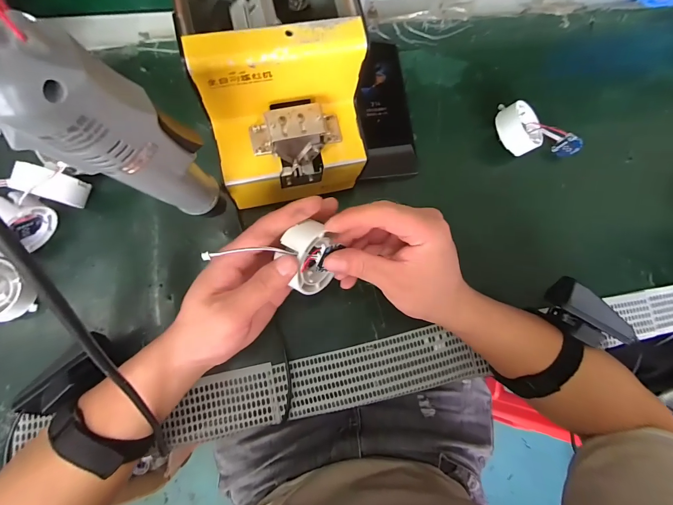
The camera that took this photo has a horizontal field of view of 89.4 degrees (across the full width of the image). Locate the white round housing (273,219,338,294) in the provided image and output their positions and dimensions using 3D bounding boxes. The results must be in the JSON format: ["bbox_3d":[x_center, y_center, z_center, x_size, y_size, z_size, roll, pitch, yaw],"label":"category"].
[{"bbox_3d":[-0.023,0.003,0.263,0.025,0.049,0.052,22,80,28],"label":"white round housing"}]

